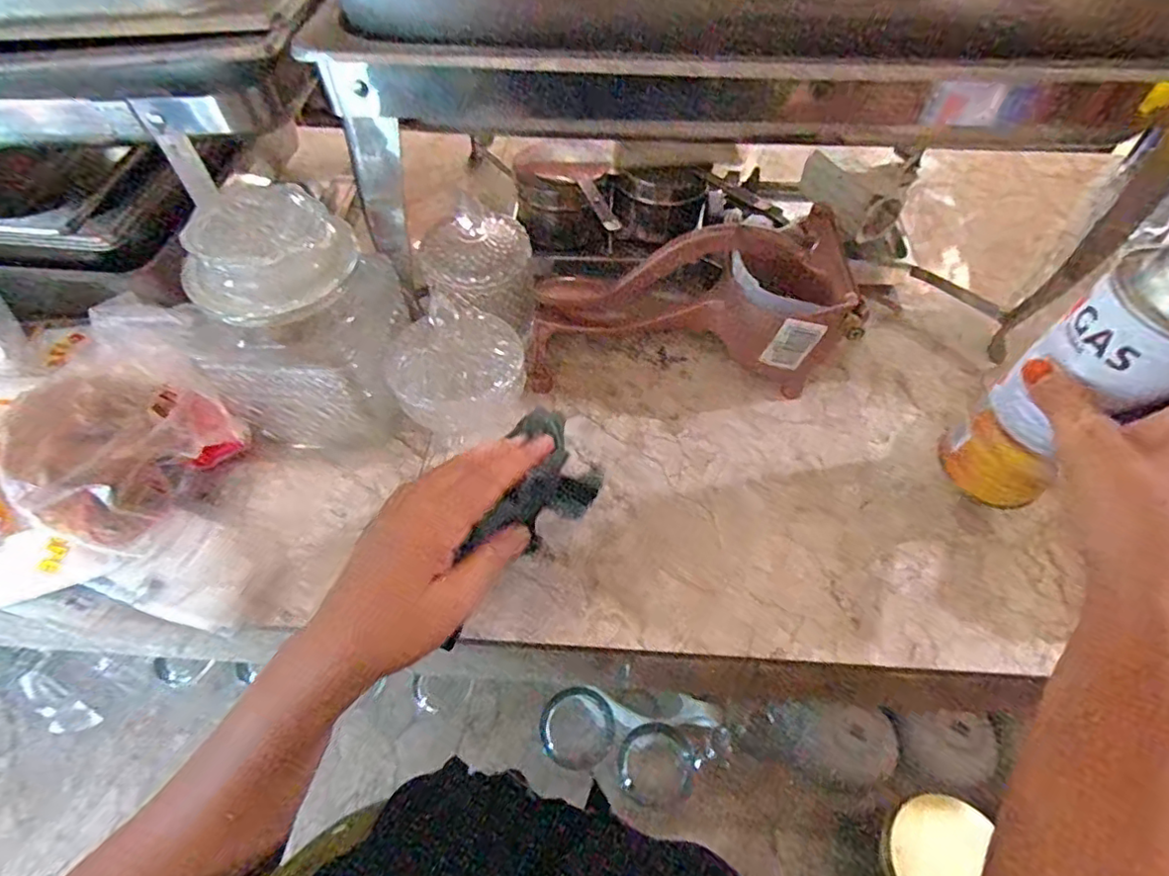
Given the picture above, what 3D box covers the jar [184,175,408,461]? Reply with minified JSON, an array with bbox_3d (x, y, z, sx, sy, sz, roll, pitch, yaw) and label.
[{"bbox_3d":[-0.189,-0.080,0.405,0.104,0.160,0.111,0,55,0],"label":"jar"}]

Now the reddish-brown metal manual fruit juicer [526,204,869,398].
[{"bbox_3d":[0.078,-0.102,0.454,0.232,0.103,0.098,3,55,2],"label":"reddish-brown metal manual fruit juicer"}]

